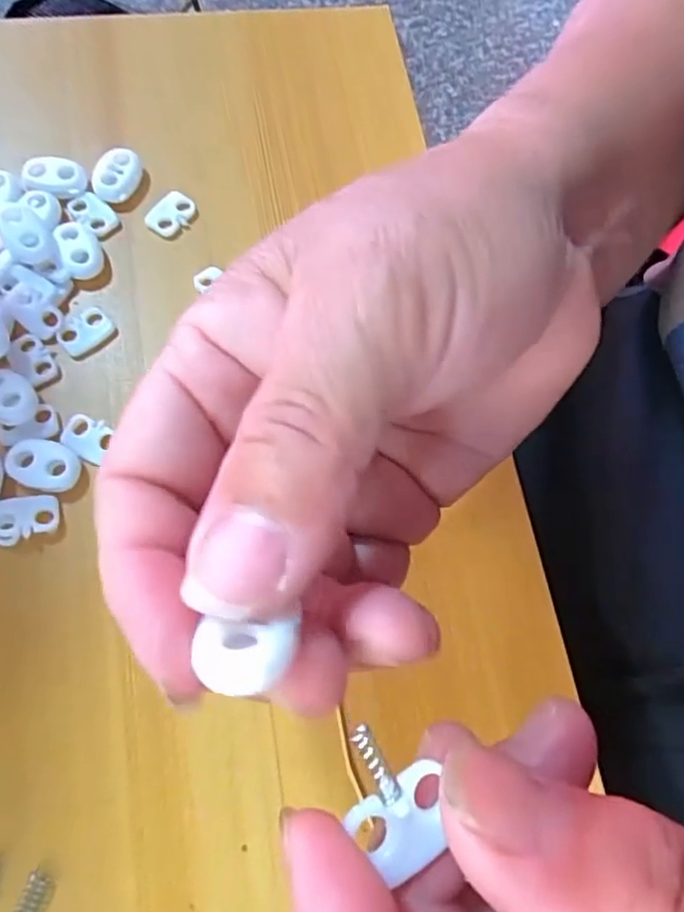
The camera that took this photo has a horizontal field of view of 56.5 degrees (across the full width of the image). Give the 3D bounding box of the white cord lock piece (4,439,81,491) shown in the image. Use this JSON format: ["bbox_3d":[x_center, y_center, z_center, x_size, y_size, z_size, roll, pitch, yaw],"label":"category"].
[{"bbox_3d":[-0.093,0.003,0.197,0.022,0.004,0.015,11,70,-2],"label":"white cord lock piece"}]

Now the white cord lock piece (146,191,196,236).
[{"bbox_3d":[-0.063,-0.089,0.235,0.014,0.004,0.018,37,71,8],"label":"white cord lock piece"}]

